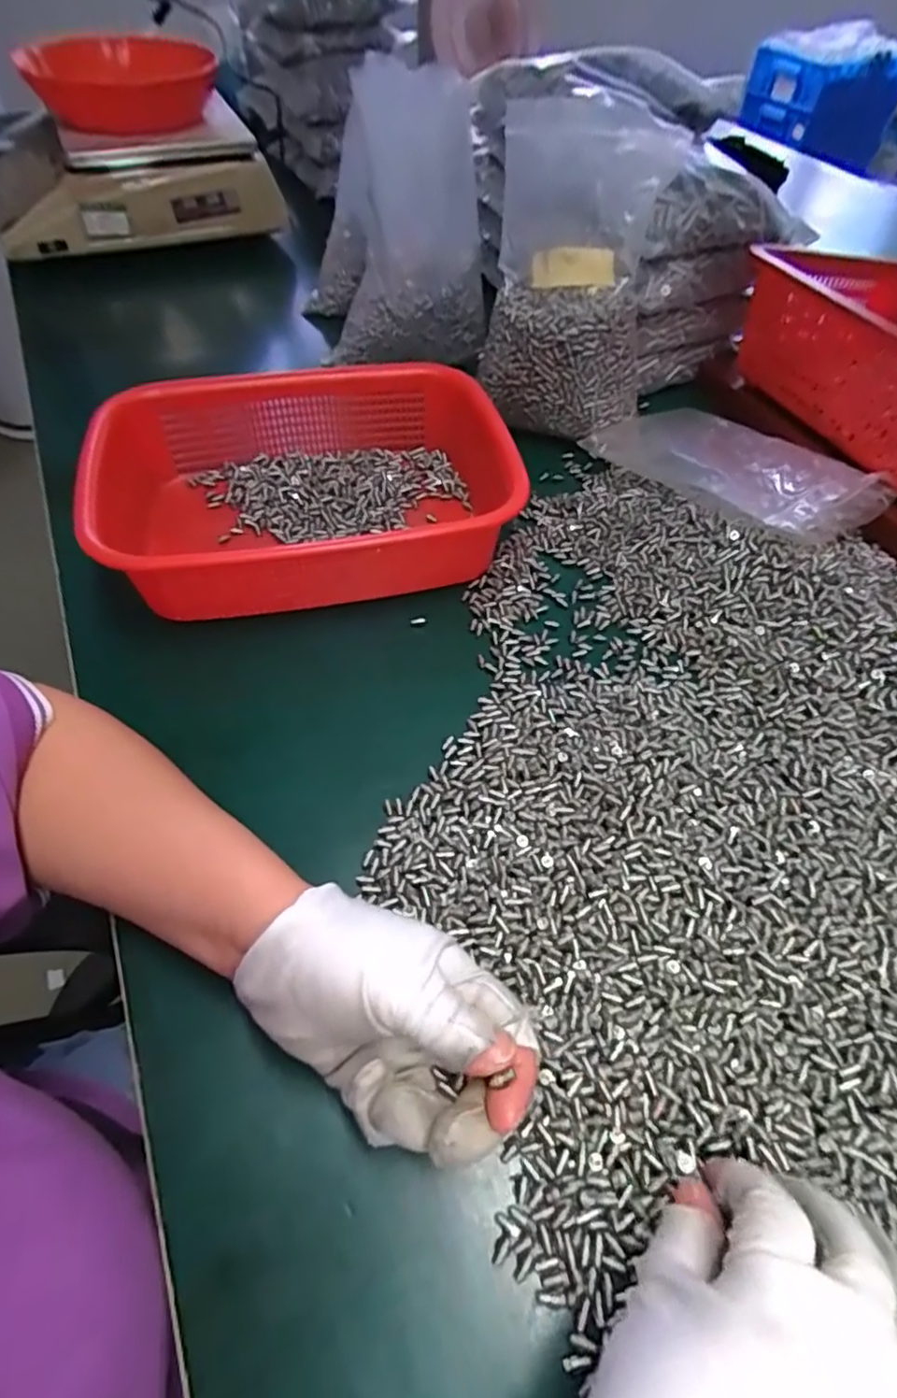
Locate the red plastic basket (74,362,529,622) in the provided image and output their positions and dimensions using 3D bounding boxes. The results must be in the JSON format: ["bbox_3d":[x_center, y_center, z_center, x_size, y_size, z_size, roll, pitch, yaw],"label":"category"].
[{"bbox_3d":[-0.094,-0.155,0.468,0.290,0.088,0.207,-13,58,-7],"label":"red plastic basket"}]

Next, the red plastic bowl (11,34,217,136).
[{"bbox_3d":[-0.354,-0.671,0.687,0.177,0.069,0.196,-19,59,-11],"label":"red plastic bowl"}]

